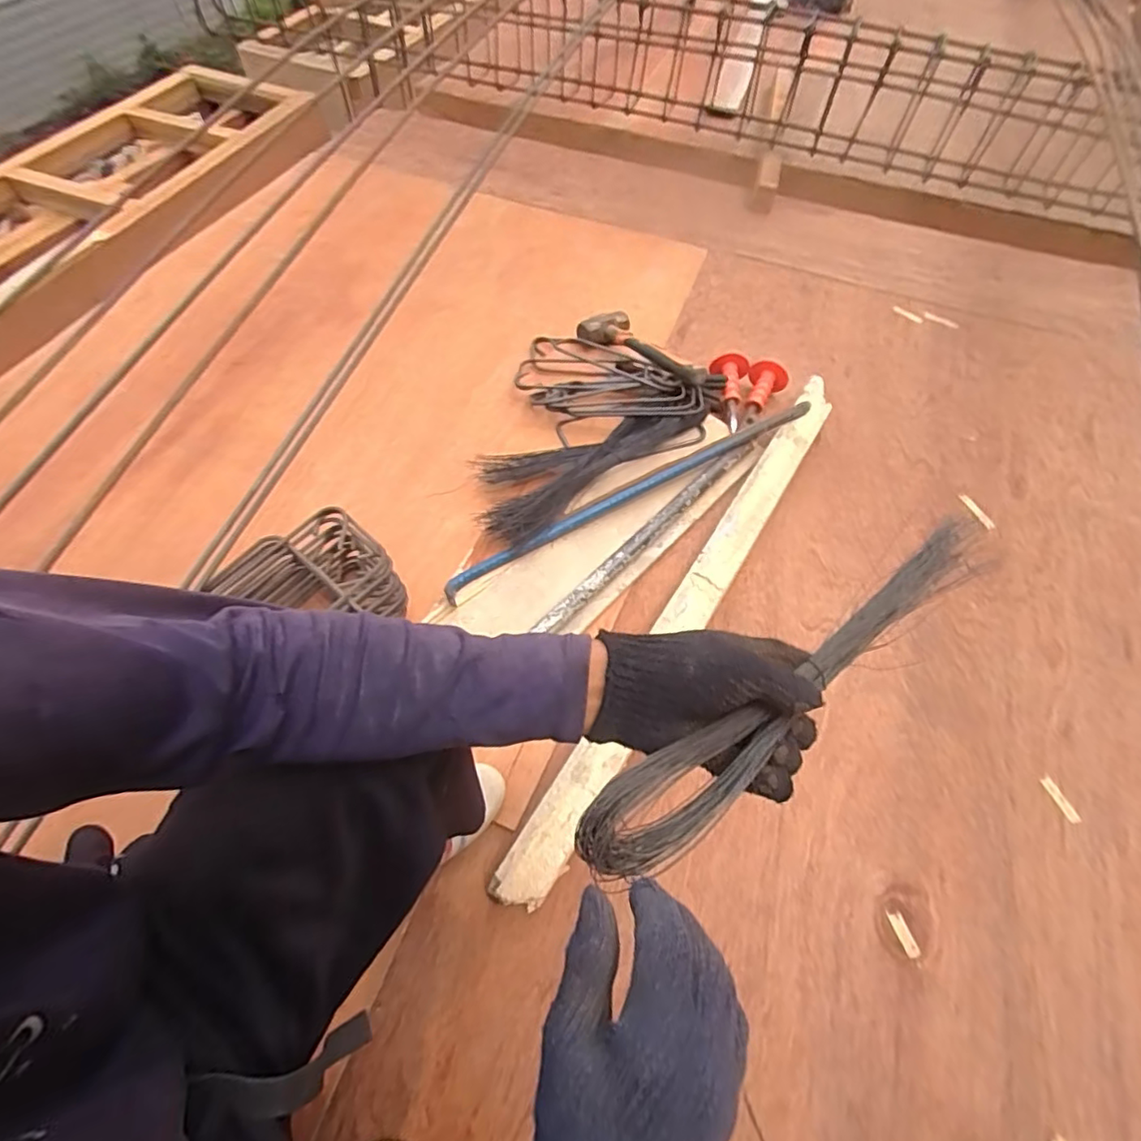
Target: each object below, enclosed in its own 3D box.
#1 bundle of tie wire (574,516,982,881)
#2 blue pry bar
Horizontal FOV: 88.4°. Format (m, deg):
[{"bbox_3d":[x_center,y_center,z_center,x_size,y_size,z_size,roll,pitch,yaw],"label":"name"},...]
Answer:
[{"bbox_3d":[0.181,0.069,0.412,0.424,0.038,0.052,-28,64,-25],"label":"bundle of tie wire"},{"bbox_3d":[0.117,-0.137,0.970,0.706,0.029,0.027,-27,64,-18],"label":"blue pry bar"}]

